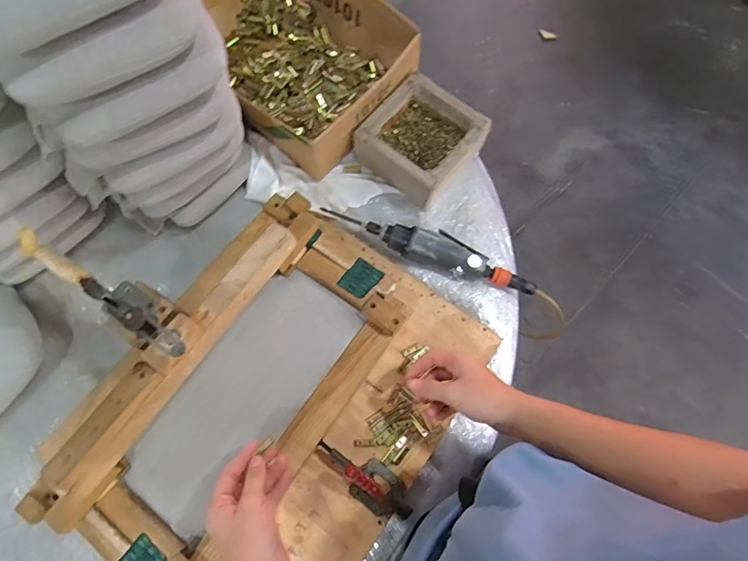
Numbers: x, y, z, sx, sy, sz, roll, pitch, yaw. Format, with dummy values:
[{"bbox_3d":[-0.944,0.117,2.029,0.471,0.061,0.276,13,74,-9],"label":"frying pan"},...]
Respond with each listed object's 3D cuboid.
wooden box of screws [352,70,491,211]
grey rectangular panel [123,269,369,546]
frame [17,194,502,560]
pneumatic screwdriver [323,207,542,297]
[{"bbox_3d":[0.079,-0.236,0.748,0.168,0.068,0.175,38,76,10],"label":"wooden box of screws"},{"bbox_3d":[-0.172,0.151,0.598,0.145,0.019,0.351,35,75,9],"label":"grey rectangular panel"},{"bbox_3d":[-0.120,0.155,0.580,0.405,0.137,0.528,35,75,9],"label":"frame"},{"bbox_3d":[0.094,-0.061,0.713,0.343,0.044,0.066,19,73,5],"label":"pneumatic screwdriver"}]

